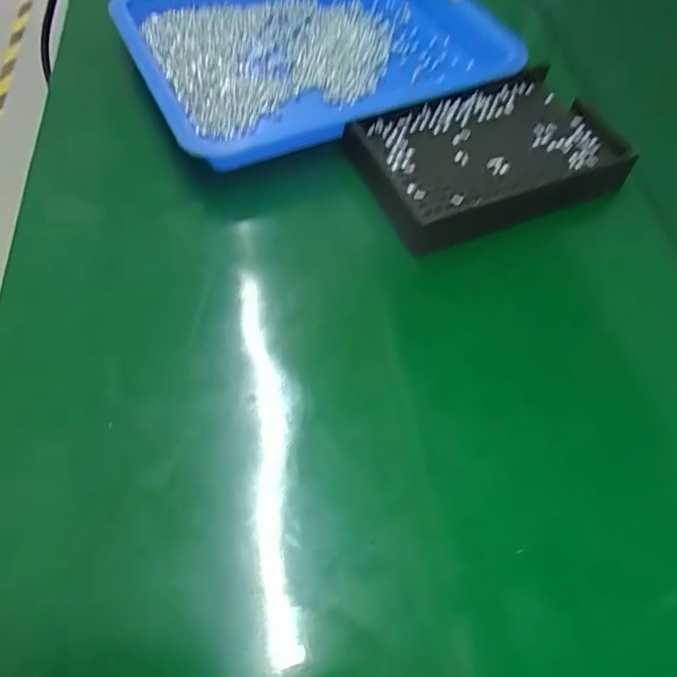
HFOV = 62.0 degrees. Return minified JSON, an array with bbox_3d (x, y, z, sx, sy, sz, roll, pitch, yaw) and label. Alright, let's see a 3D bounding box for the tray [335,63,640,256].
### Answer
[{"bbox_3d":[0.083,-0.103,0.317,0.141,0.022,0.092,-21,62,-15],"label":"tray"}]

